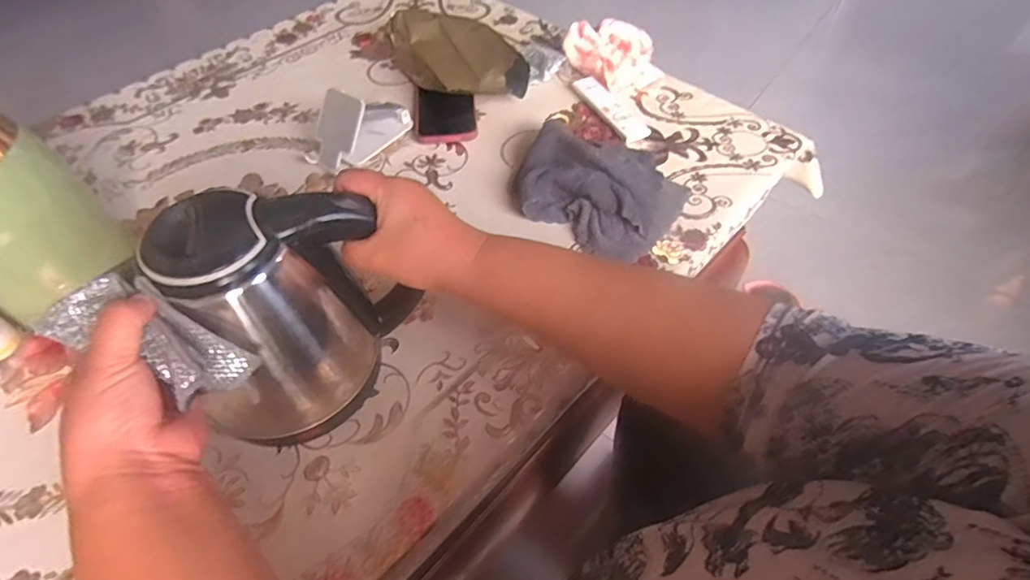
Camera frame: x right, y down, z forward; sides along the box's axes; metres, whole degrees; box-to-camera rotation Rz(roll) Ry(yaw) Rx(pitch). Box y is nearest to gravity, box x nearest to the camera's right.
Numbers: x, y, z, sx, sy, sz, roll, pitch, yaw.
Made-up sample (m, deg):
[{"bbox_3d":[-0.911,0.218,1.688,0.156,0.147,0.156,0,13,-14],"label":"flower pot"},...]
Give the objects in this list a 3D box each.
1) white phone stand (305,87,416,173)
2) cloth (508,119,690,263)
[{"bbox_3d":[-0.193,-0.212,0.656,0.065,0.073,0.140,29,59,21],"label":"white phone stand"},{"bbox_3d":[0.096,-0.128,0.608,0.190,0.048,0.178,28,59,21],"label":"cloth"}]

